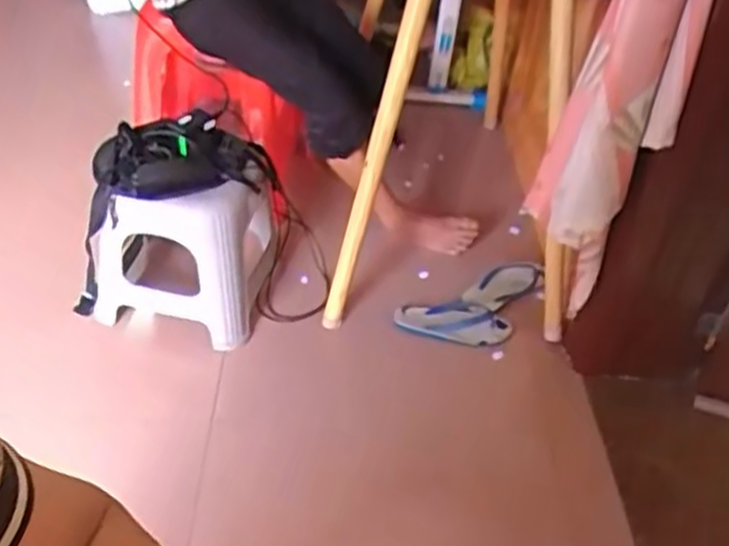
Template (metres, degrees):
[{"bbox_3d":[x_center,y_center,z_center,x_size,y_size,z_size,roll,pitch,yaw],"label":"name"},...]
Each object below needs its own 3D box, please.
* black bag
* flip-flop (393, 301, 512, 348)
[{"bbox_3d":[-0.311,-0.203,1.375,0.321,0.098,0.156,-18,46,-26],"label":"black bag"},{"bbox_3d":[0.181,0.103,1.584,0.238,0.040,0.107,2,40,-5],"label":"flip-flop"}]

